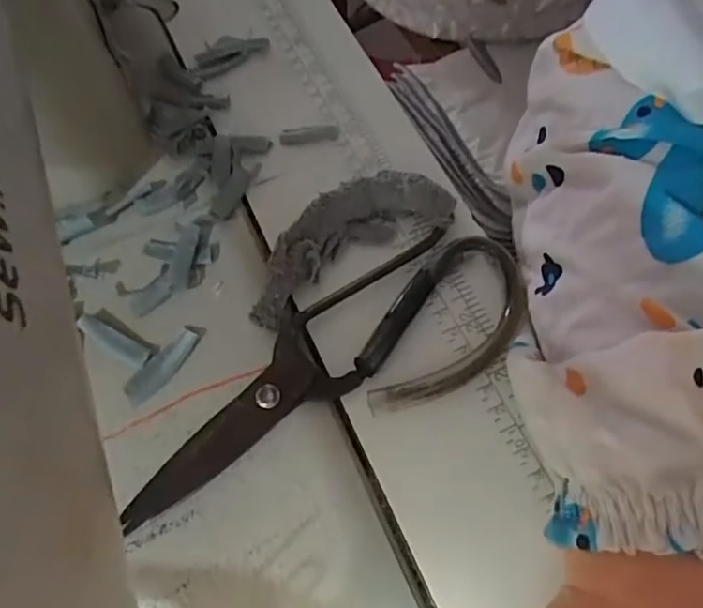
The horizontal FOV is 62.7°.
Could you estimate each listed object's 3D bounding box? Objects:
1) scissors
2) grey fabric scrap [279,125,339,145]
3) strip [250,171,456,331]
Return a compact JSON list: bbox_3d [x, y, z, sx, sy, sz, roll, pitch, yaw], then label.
[{"bbox_3d":[-0.011,0.027,0.253,0.191,0.011,0.078,-26,67,-7],"label":"scissors"},{"bbox_3d":[-0.023,-0.093,0.312,0.032,0.004,0.009,-6,66,2],"label":"grey fabric scrap"},{"bbox_3d":[-0.005,-0.032,0.275,0.106,0.018,0.043,-31,67,-9],"label":"strip"}]

